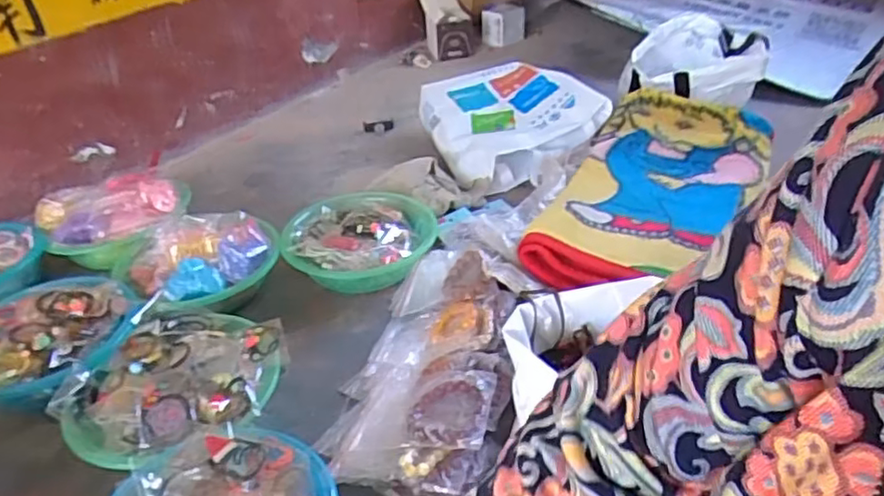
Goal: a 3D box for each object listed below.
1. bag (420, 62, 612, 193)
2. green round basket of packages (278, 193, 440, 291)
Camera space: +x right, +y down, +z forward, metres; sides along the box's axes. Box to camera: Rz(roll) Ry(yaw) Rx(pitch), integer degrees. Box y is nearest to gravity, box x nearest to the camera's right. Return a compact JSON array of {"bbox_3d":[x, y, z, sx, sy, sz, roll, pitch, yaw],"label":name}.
[{"bbox_3d":[0.132,-0.263,1.346,0.295,0.121,0.306,-13,34,-13],"label":"bag"},{"bbox_3d":[-0.129,-0.011,1.058,0.220,0.082,0.234,-3,33,2],"label":"green round basket of packages"}]

